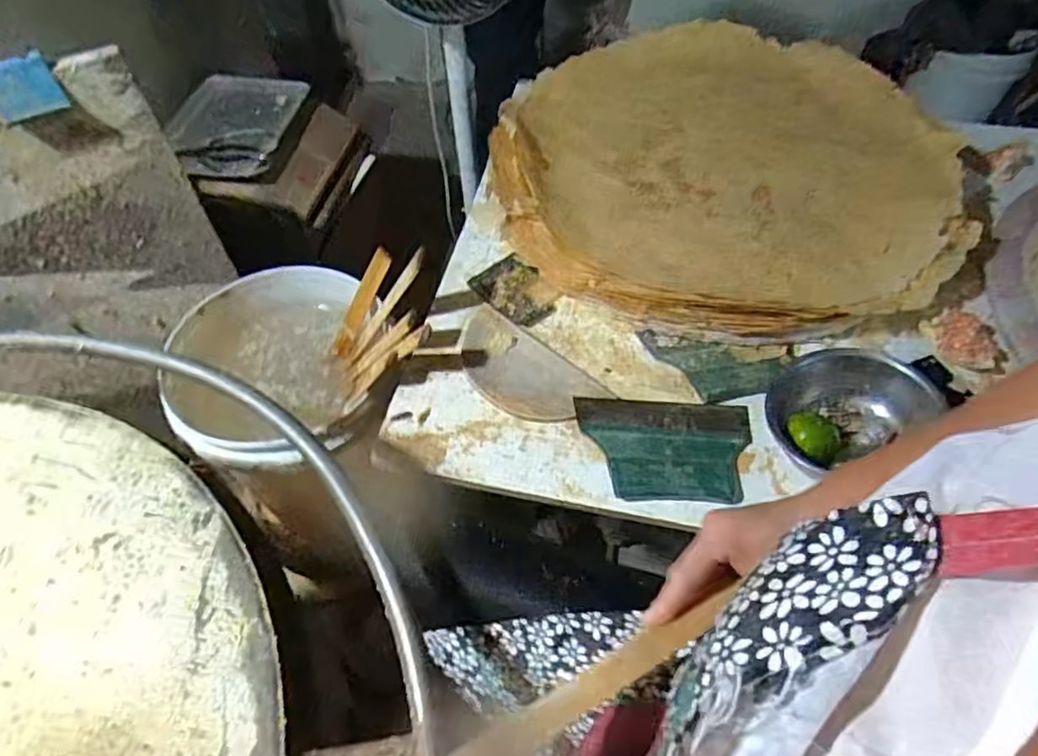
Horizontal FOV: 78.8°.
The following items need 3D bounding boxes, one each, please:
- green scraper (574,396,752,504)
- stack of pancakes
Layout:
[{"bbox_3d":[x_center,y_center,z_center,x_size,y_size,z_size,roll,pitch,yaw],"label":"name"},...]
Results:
[{"bbox_3d":[0.160,0.074,0.687,0.188,0.021,0.125,2,55,4],"label":"green scraper"},{"bbox_3d":[0.282,-0.311,0.897,0.623,0.071,0.596,13,57,11],"label":"stack of pancakes"}]

